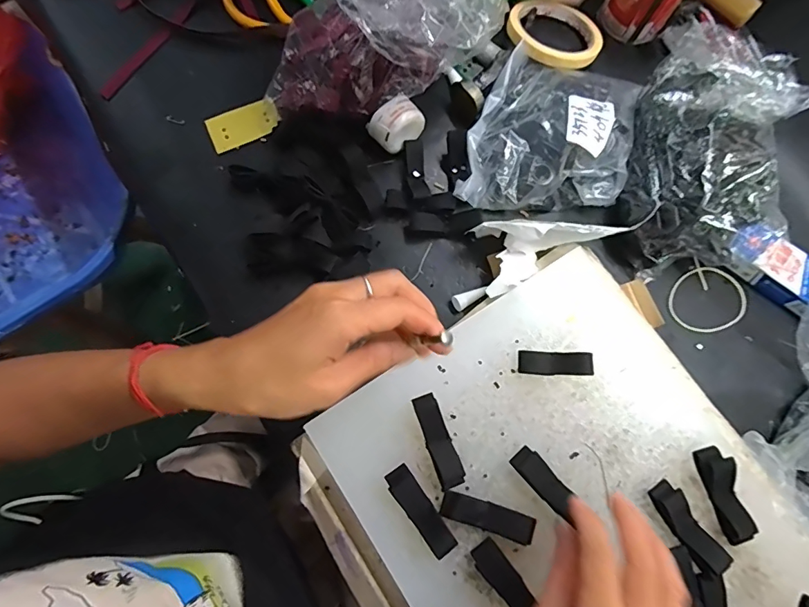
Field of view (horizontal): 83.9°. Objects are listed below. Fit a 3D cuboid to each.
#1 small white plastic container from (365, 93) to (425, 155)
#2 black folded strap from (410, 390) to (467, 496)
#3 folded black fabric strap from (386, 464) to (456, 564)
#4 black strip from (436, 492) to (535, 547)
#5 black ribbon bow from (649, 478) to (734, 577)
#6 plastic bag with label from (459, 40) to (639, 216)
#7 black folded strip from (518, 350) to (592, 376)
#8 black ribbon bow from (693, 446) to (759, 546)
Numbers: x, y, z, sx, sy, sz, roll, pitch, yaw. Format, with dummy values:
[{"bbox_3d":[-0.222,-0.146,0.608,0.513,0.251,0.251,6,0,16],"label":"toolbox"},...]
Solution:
[{"bbox_3d":[-0.008,-0.162,0.412,0.046,0.044,0.028,-39,82,-9],"label":"small white plastic container"},{"bbox_3d":[0.024,0.099,0.325,0.018,0.013,0.065,-20,79,-6],"label":"black folded strap"},{"bbox_3d":[0.011,0.144,0.314,0.018,0.014,0.064,-35,81,-9],"label":"folded black fabric strap"},{"bbox_3d":[0.059,0.149,0.314,0.066,0.012,0.019,18,78,2],"label":"black strip"},{"bbox_3d":[0.199,0.157,0.315,0.023,0.011,0.062,-31,80,-8],"label":"black ribbon bow"},{"bbox_3d":[0.134,-0.156,0.402,0.142,0.040,0.168,15,78,2],"label":"plastic bag with label"},{"bbox_3d":[0.114,0.046,0.341,0.056,0.004,0.017,2,91,0],"label":"black folded strip"},{"bbox_3d":[0.229,0.136,0.318,0.020,0.018,0.063,-16,79,-5],"label":"black ribbon bow"}]

